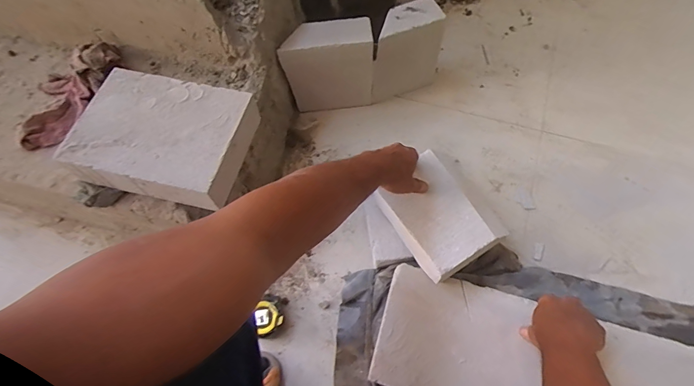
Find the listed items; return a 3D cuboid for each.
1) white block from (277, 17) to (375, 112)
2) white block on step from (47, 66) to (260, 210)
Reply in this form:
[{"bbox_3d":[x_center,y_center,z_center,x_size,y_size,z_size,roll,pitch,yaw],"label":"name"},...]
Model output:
[{"bbox_3d":[-0.042,-0.290,0.846,0.198,0.191,0.083,-8,64,0],"label":"white block"},{"bbox_3d":[-0.316,-0.100,0.632,0.269,0.073,0.204,10,66,8],"label":"white block on step"}]

